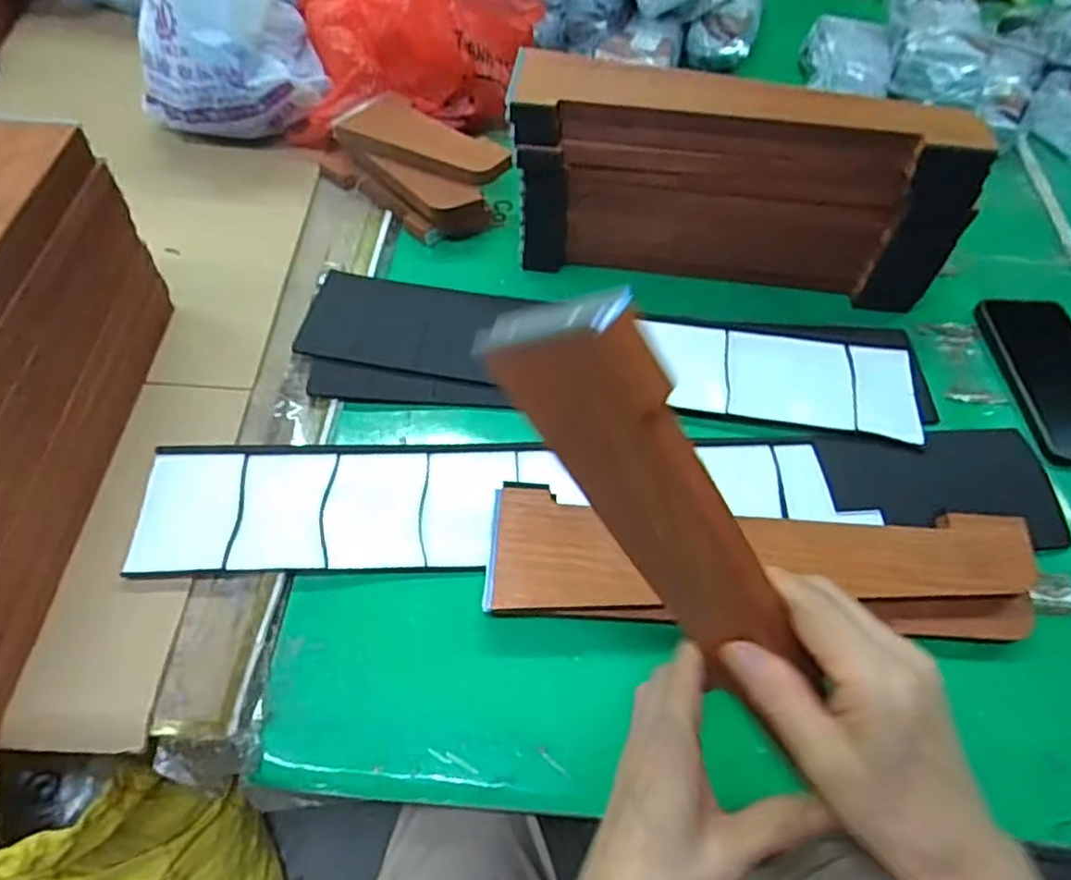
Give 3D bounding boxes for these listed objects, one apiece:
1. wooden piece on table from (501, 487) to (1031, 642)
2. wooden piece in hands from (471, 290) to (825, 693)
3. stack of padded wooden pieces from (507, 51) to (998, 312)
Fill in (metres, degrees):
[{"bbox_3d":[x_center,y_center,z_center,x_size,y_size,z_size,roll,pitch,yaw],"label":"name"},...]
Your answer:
[{"bbox_3d":[0.146,0.082,0.434,0.342,0.039,0.079,3,58,0],"label":"wooden piece on table"},{"bbox_3d":[0.044,0.021,0.264,0.017,0.172,0.070,-45,25,-25],"label":"wooden piece in hands"},{"bbox_3d":[0.159,-0.195,0.541,0.355,0.155,0.069,13,58,6],"label":"stack of padded wooden pieces"}]

